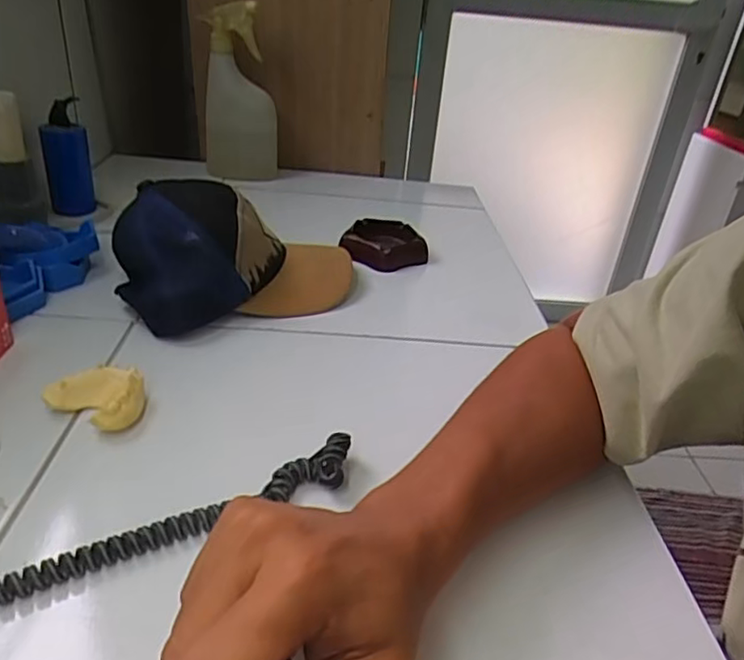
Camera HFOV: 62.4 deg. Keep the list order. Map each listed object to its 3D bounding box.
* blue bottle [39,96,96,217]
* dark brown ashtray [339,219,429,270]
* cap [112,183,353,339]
[{"bbox_3d":[-0.355,-0.201,0.715,0.047,0.121,0.051,-8,34,-22],"label":"blue bottle"},{"bbox_3d":[0.013,-0.103,0.734,0.102,0.023,0.094,-3,32,-15],"label":"dark brown ashtray"},{"bbox_3d":[-0.122,-0.078,0.600,0.237,0.106,0.141,-13,38,-29],"label":"cap"}]

